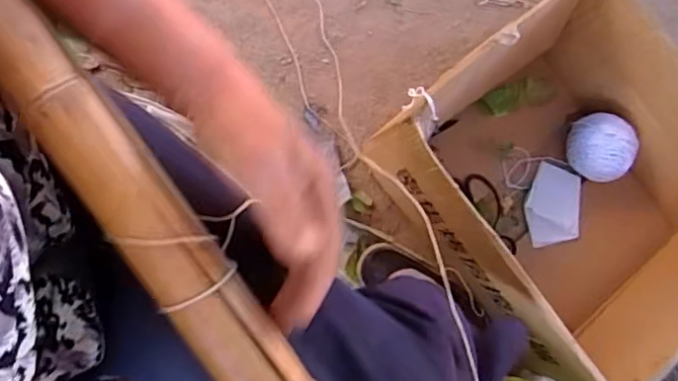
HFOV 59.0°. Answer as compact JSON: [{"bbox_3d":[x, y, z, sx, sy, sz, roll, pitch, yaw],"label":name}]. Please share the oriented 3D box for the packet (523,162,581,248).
[{"bbox_3d":[0.331,0.023,0.927,0.083,0.019,0.126,7,75,1],"label":"packet"}]

